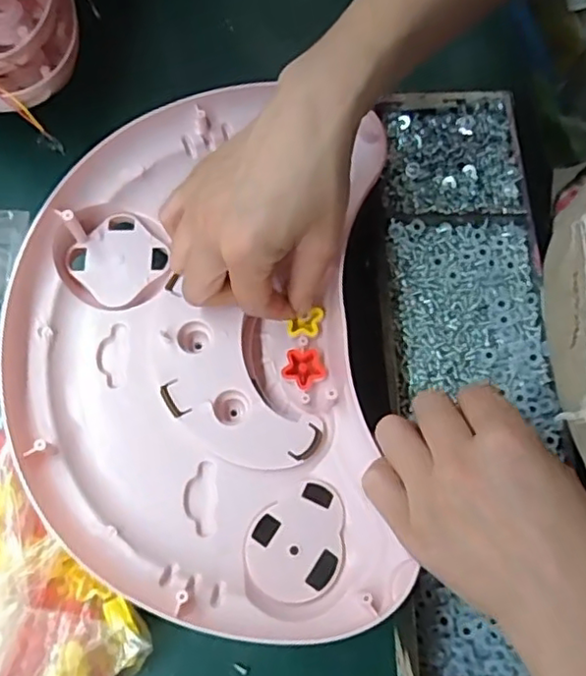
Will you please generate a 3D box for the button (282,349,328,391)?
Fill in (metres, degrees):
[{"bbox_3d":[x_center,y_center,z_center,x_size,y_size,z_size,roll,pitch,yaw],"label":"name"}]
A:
[{"bbox_3d":[0.006,0.019,0.395,0.026,0.004,0.027,-20,71,-7],"label":"button"}]

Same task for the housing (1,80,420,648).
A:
[{"bbox_3d":[-0.056,0.001,0.381,0.221,0.049,0.325,-2,70,0],"label":"housing"}]

